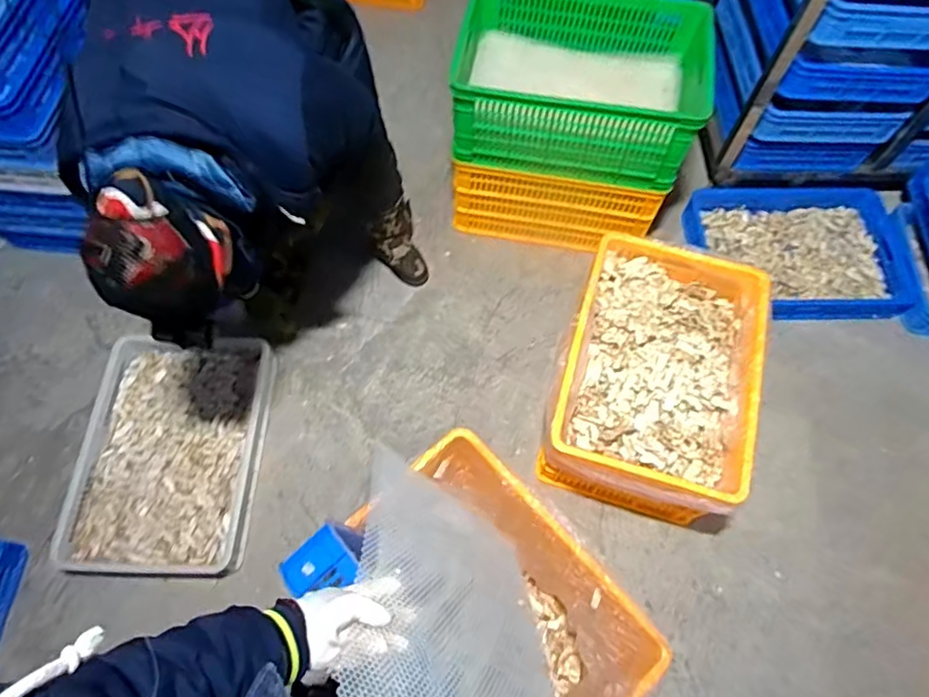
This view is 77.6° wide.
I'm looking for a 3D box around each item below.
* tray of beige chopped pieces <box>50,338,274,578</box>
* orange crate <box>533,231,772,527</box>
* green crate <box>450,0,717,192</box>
[{"bbox_3d":[-0.739,0.245,1.450,0.438,0.073,0.597,3,64,0],"label":"tray of beige chopped pieces"},{"bbox_3d":[0.449,0.075,1.443,0.443,0.299,0.640,16,65,7],"label":"orange crate"},{"bbox_3d":[0.303,-0.702,1.528,0.601,0.257,0.448,9,64,3],"label":"green crate"}]

